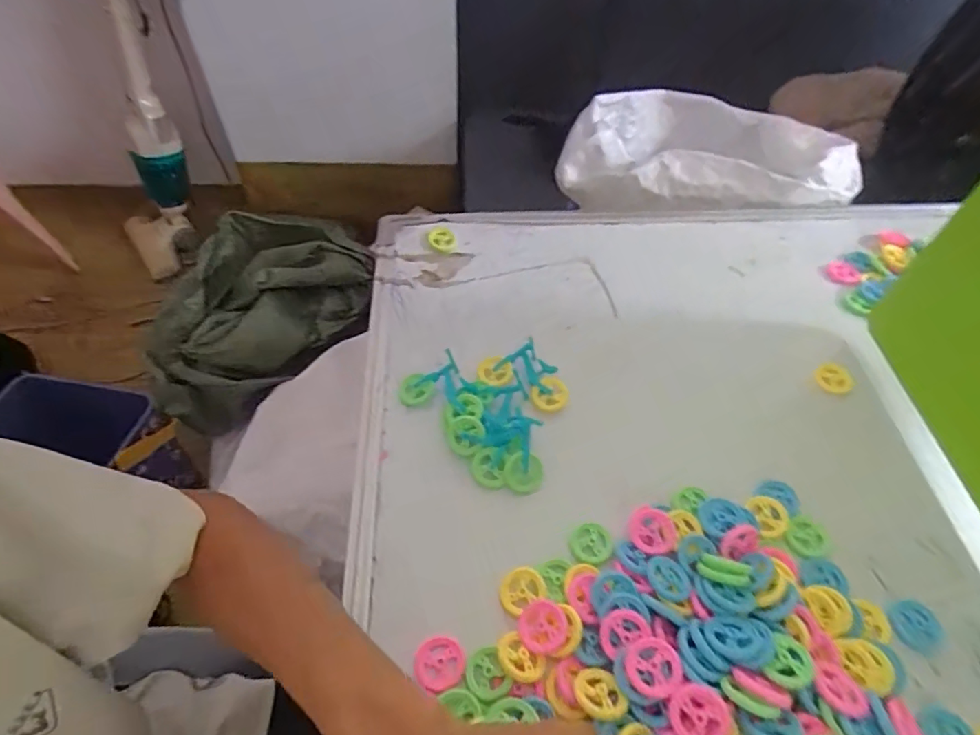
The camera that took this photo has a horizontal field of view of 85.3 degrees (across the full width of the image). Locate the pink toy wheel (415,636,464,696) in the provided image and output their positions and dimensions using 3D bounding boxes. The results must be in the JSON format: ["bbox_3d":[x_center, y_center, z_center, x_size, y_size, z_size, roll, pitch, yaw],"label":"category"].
[{"bbox_3d":[-0.030,0.178,0.320,0.030,0.005,0.029,1,52,-1],"label":"pink toy wheel"}]

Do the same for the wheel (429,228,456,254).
[{"bbox_3d":[-0.051,-0.136,0.564,0.028,0.007,0.028,-4,52,-4],"label":"wheel"}]

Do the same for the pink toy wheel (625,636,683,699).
[{"bbox_3d":[0.091,0.167,0.297,0.030,0.004,0.029,-9,53,12],"label":"pink toy wheel"}]

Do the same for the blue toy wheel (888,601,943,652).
[{"bbox_3d":[0.274,0.165,0.341,0.030,0.004,0.029,1,52,-1],"label":"blue toy wheel"}]

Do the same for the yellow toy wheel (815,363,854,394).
[{"bbox_3d":[0.297,0.010,0.458,0.028,0.006,0.031,38,60,25],"label":"yellow toy wheel"}]

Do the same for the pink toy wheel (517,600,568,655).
[{"bbox_3d":[0.032,0.159,0.326,0.027,0.011,0.030,-14,53,-12],"label":"pink toy wheel"}]

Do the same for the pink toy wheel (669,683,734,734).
[{"bbox_3d":[0.112,0.184,0.279,0.028,0.008,0.030,1,52,-1],"label":"pink toy wheel"}]

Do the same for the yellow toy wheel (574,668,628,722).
[{"bbox_3d":[0.061,0.183,0.300,0.022,0.005,0.027,-6,27,-18],"label":"yellow toy wheel"}]

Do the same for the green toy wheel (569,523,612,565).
[{"bbox_3d":[0.070,0.122,0.369,0.029,0.006,0.028,1,52,-1],"label":"green toy wheel"}]

